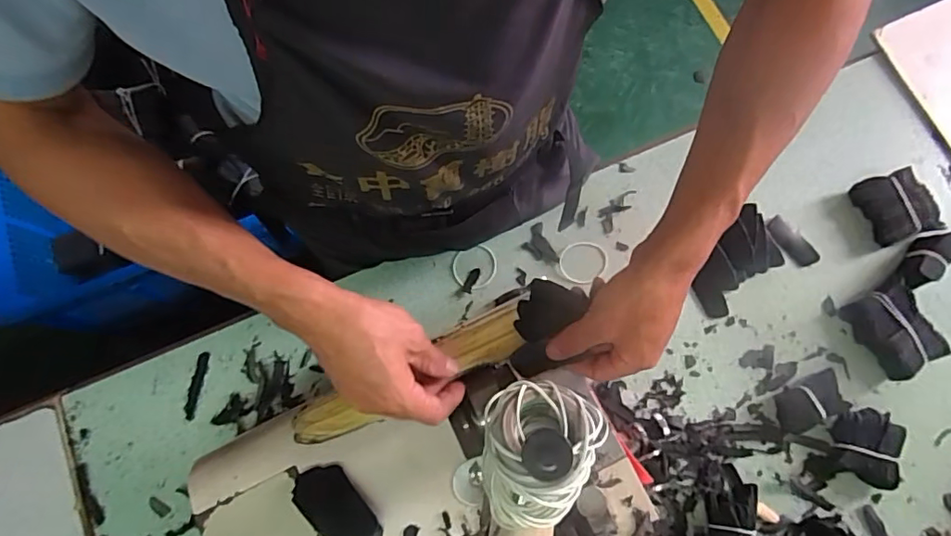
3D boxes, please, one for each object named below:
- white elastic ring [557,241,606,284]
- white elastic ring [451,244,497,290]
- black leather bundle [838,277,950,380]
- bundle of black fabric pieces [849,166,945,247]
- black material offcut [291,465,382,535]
[{"bbox_3d":[0.124,-0.006,0.621,0.057,0.005,0.050,4,79,-3],"label":"white elastic ring"},{"bbox_3d":[-0.001,0.000,0.623,0.052,0.004,0.049,0,77,1],"label":"white elastic ring"},{"bbox_3d":[0.449,0.067,0.578,0.063,0.032,0.090,-27,78,-5],"label":"black leather bundle"},{"bbox_3d":[0.475,-0.070,0.611,0.062,0.029,0.078,-19,77,-3],"label":"bundle of black fabric pieces"},{"bbox_3d":[-0.111,0.196,0.435,0.043,0.004,0.080,-41,78,-8],"label":"black material offcut"}]

